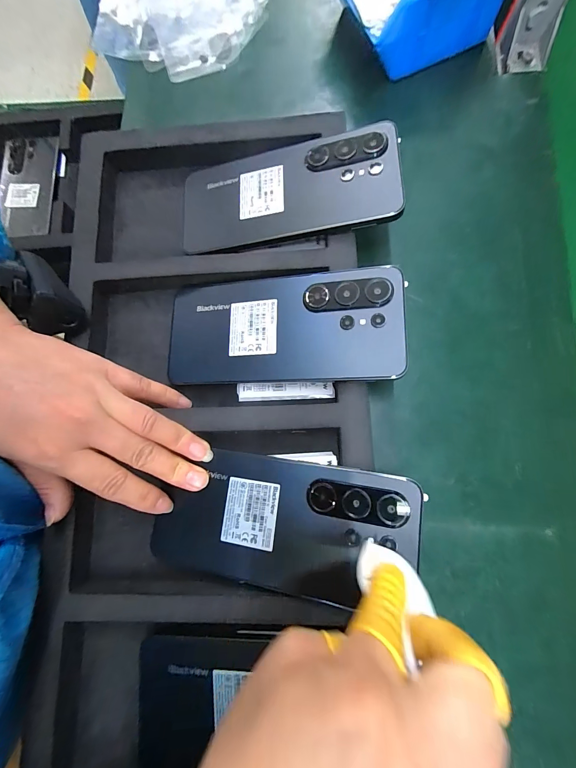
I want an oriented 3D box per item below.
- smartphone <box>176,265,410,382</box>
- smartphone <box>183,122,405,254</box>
[{"bbox_3d":[-0.007,-0.039,0.226,0.166,0.006,0.076,-1,78,15],"label":"smartphone"},{"bbox_3d":[-0.004,-0.143,0.245,0.168,0.011,0.079,-3,78,15],"label":"smartphone"}]

